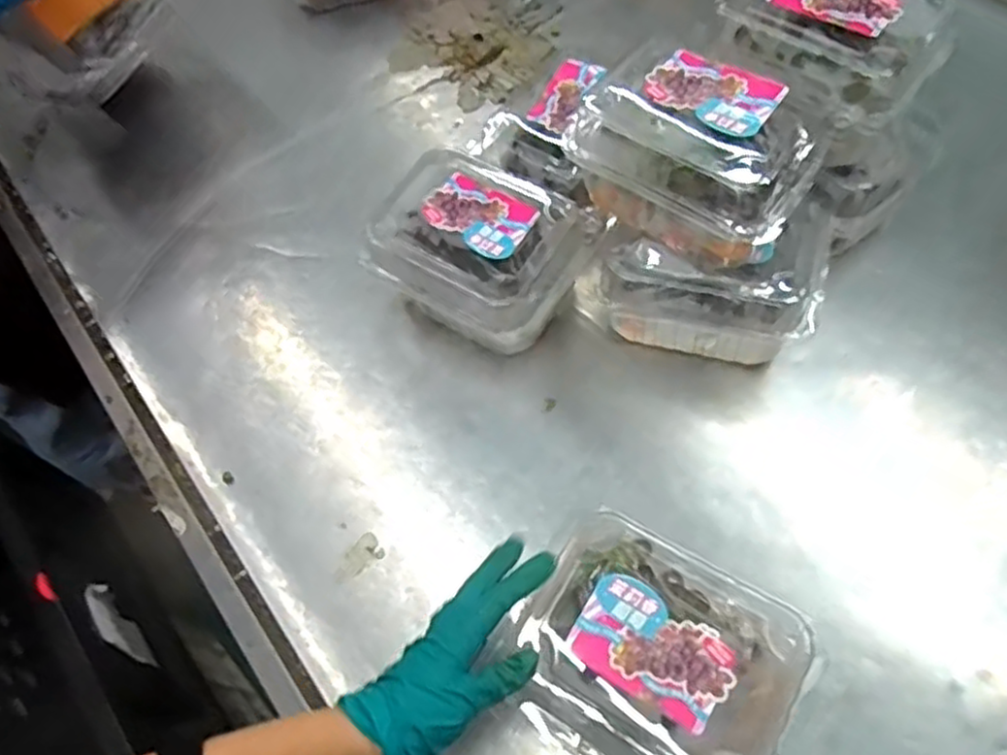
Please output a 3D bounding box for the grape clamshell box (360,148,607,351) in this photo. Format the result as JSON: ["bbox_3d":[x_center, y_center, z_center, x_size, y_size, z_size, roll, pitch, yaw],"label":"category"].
[{"bbox_3d":[-0.013,-0.113,0.655,0.175,0.113,0.168,29,66,19],"label":"grape clamshell box"}]

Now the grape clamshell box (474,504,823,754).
[{"bbox_3d":[0.096,0.175,0.448,0.164,0.053,0.143,28,66,19],"label":"grape clamshell box"}]

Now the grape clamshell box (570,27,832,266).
[{"bbox_3d":[0.147,-0.172,0.552,0.175,0.098,0.125,32,67,20],"label":"grape clamshell box"}]

